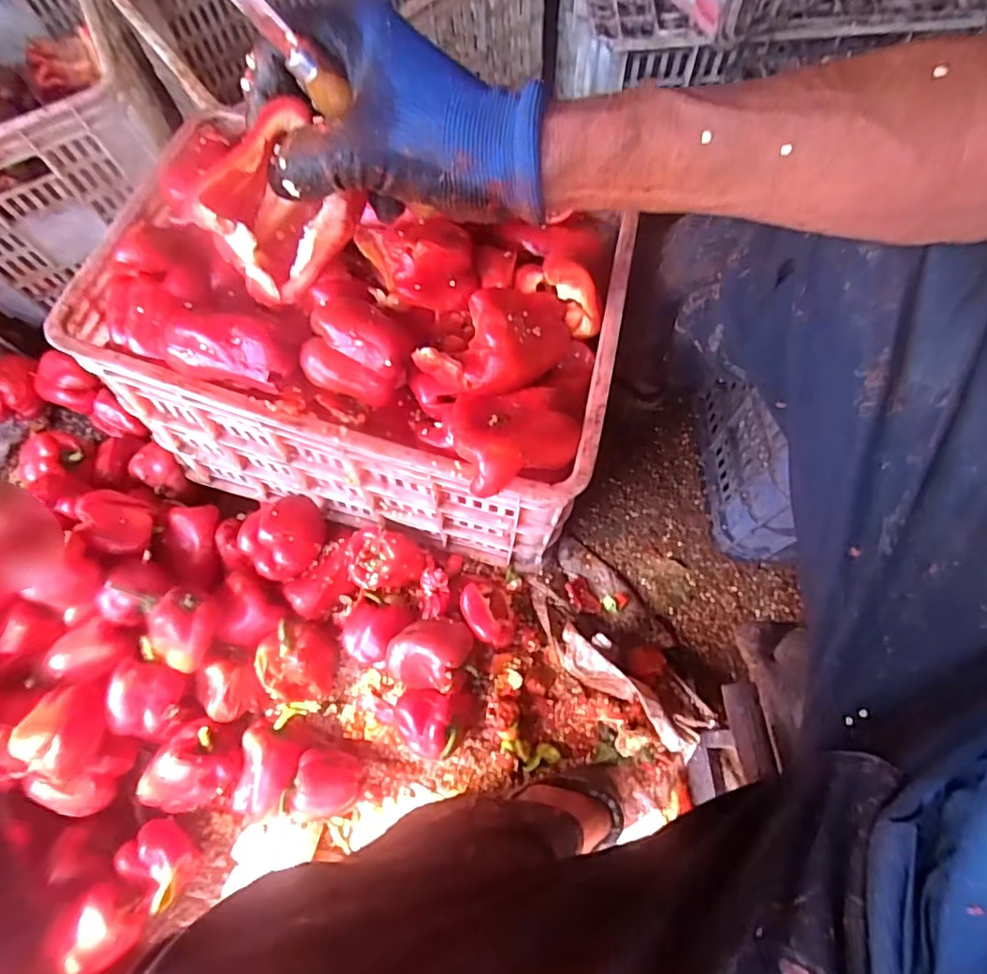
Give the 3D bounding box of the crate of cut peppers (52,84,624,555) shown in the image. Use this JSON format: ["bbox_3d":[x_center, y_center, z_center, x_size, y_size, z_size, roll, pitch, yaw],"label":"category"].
[{"bbox_3d":[-0.131,-0.117,0.642,0.497,0.299,0.271,18,72,9],"label":"crate of cut peppers"}]

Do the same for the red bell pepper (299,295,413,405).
[{"bbox_3d":[-0.118,-0.117,0.504,0.088,0.055,0.071,13,71,7],"label":"red bell pepper"}]

